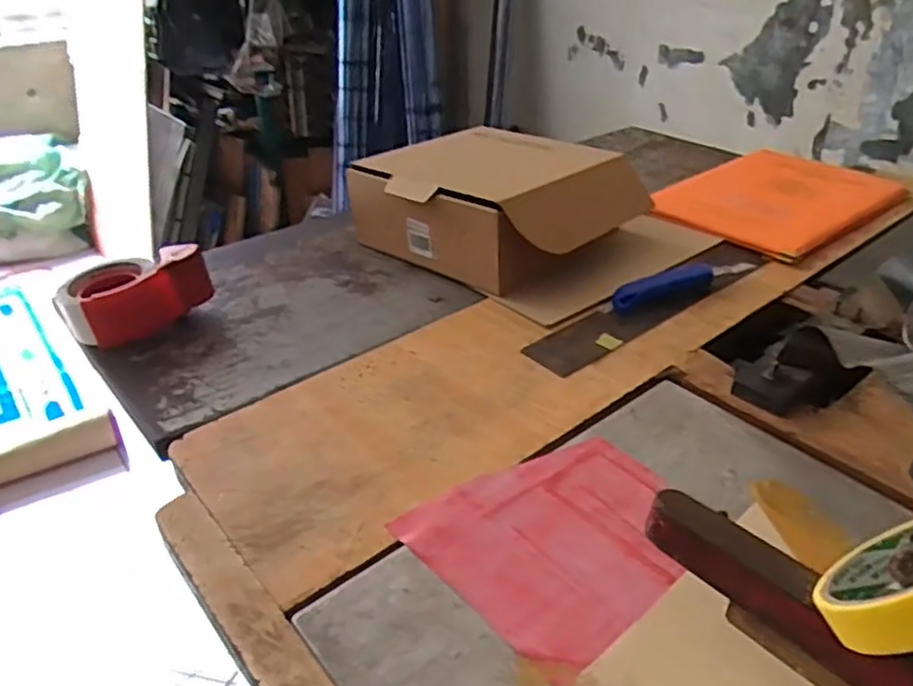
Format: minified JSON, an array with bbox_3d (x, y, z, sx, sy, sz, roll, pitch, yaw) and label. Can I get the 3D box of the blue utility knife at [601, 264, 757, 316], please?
[{"bbox_3d":[0.257,-0.069,0.790,0.189,0.028,0.035,-15,35,-21],"label":"blue utility knife"}]

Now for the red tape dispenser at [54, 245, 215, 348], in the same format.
[{"bbox_3d":[-0.353,-0.055,0.745,0.102,0.079,0.134,14,36,22],"label":"red tape dispenser"}]

